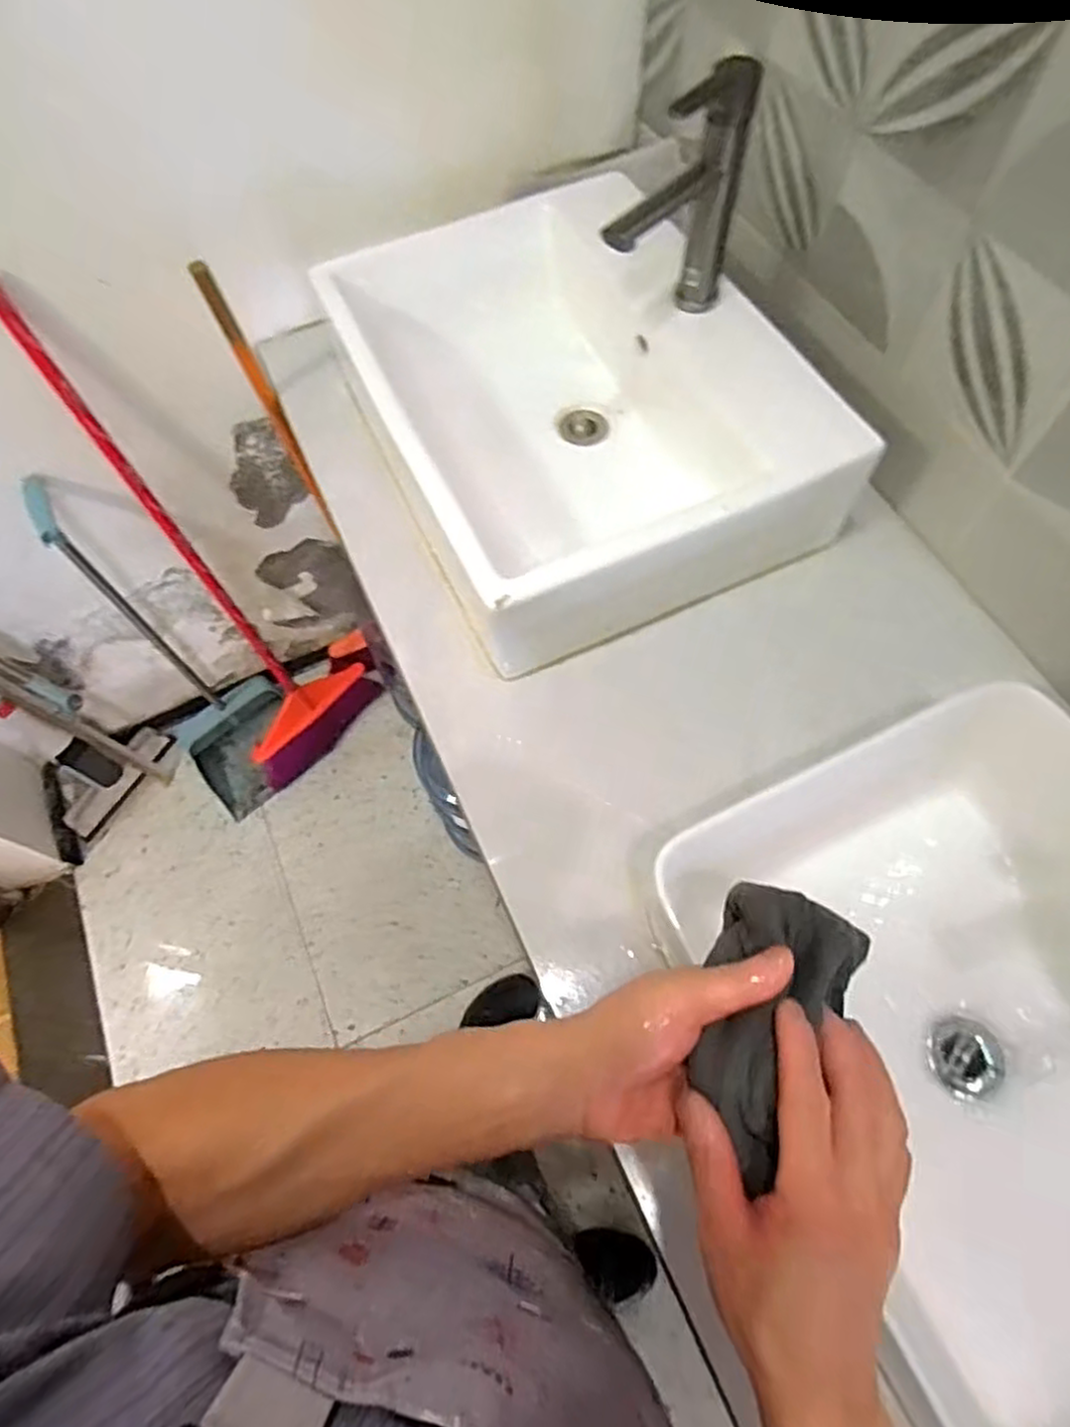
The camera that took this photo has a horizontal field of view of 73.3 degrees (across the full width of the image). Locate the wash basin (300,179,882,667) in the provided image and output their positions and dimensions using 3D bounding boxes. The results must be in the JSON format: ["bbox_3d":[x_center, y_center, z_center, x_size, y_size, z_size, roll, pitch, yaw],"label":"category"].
[{"bbox_3d":[0.033,-0.347,0.809,0.397,0.158,0.518,-23,66,-9],"label":"wash basin"}]

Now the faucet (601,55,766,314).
[{"bbox_3d":[0.126,-0.438,0.670,0.179,0.228,0.041,-42,70,-16],"label":"faucet"}]

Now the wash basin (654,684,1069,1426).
[{"bbox_3d":[0.350,0.269,0.507,0.333,0.144,0.524,-24,66,-9],"label":"wash basin"}]

